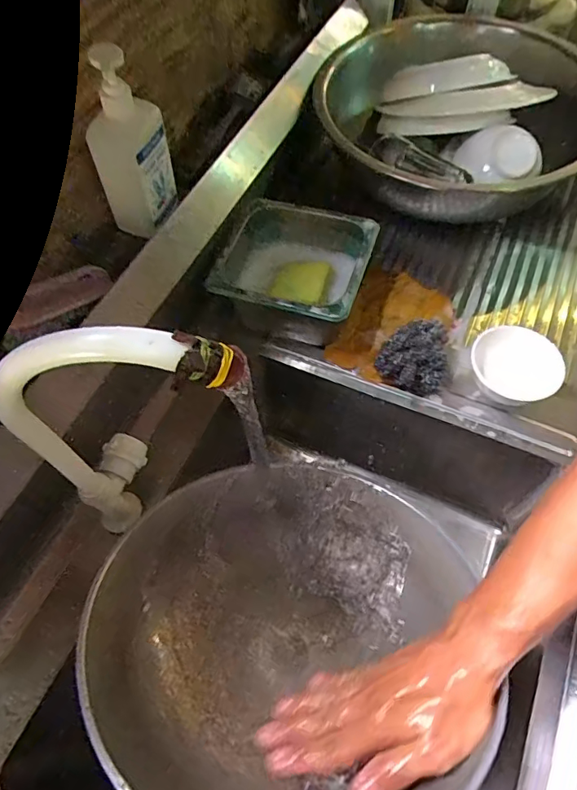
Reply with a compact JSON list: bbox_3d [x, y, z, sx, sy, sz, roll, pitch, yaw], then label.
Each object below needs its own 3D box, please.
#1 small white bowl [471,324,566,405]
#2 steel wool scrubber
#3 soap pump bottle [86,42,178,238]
[{"bbox_3d":[0.258,-0.028,0.580,0.094,0.050,0.099,-1,61,1],"label":"small white bowl"},{"bbox_3d":[0.150,-0.042,0.595,0.085,0.061,0.070,-8,61,-3],"label":"steel wool scrubber"},{"bbox_3d":[-0.169,-0.266,0.540,0.049,0.173,0.077,23,64,13],"label":"soap pump bottle"}]

